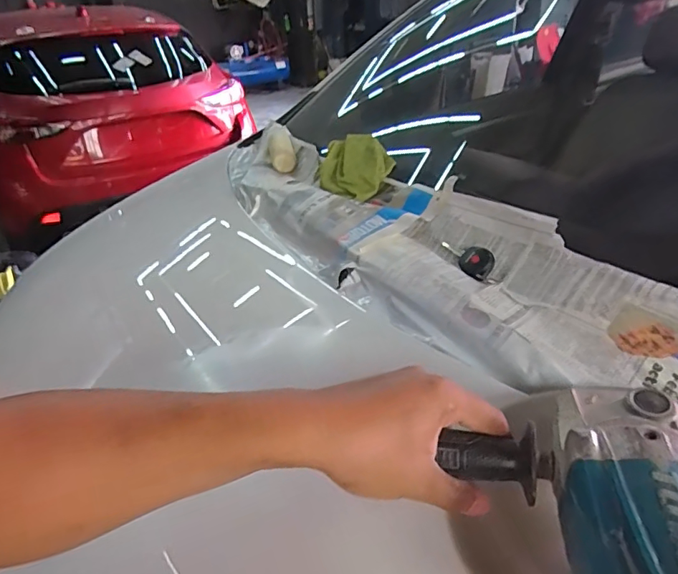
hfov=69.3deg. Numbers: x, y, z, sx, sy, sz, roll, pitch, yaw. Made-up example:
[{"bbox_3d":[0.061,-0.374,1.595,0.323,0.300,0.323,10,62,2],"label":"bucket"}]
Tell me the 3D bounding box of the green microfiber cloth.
[{"bbox_3d":[0.023,-0.216,0.878,0.150,0.036,0.122,33,84,41],"label":"green microfiber cloth"}]

